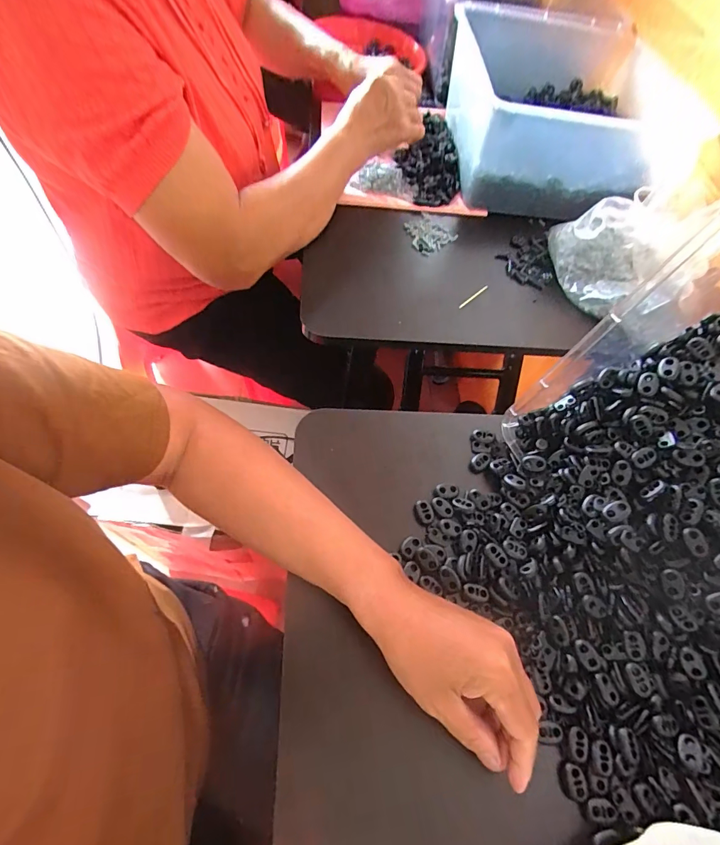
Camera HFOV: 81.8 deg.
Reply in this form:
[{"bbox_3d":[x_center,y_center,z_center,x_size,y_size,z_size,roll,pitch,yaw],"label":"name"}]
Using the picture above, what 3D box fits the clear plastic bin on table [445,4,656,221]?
[{"bbox_3d":[0.281,-0.445,0.612,0.269,0.156,0.287,2,61,-6],"label":"clear plastic bin on table"}]

